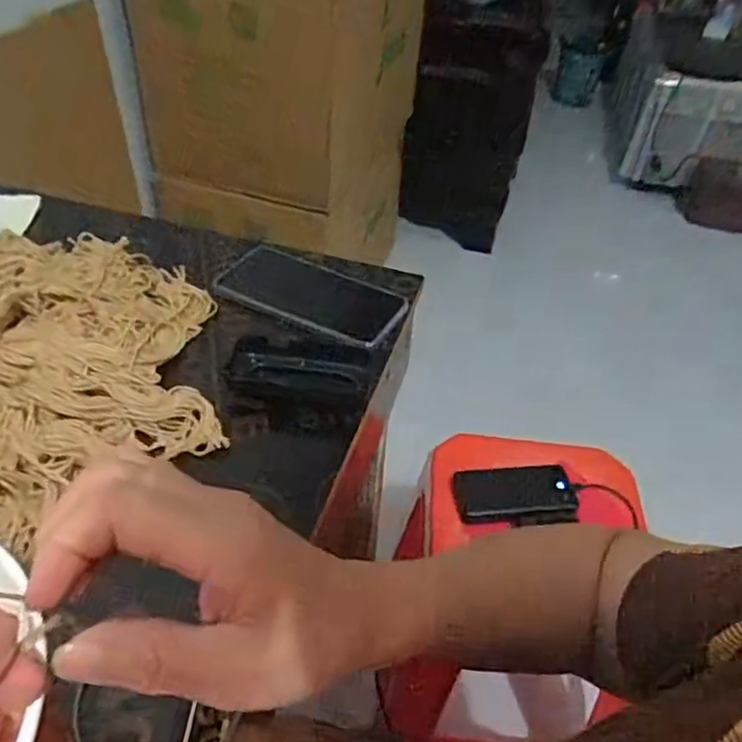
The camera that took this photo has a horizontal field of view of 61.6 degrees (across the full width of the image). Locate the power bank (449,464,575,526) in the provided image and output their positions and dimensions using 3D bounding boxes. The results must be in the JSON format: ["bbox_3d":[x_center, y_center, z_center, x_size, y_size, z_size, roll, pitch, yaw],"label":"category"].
[{"bbox_3d":[0.190,0.163,0.825,0.156,0.020,0.080,-1,43,-7],"label":"power bank"}]

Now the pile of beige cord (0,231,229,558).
[{"bbox_3d":[-0.288,-0.009,0.447,0.353,0.057,0.294,0,43,-6],"label":"pile of beige cord"}]

